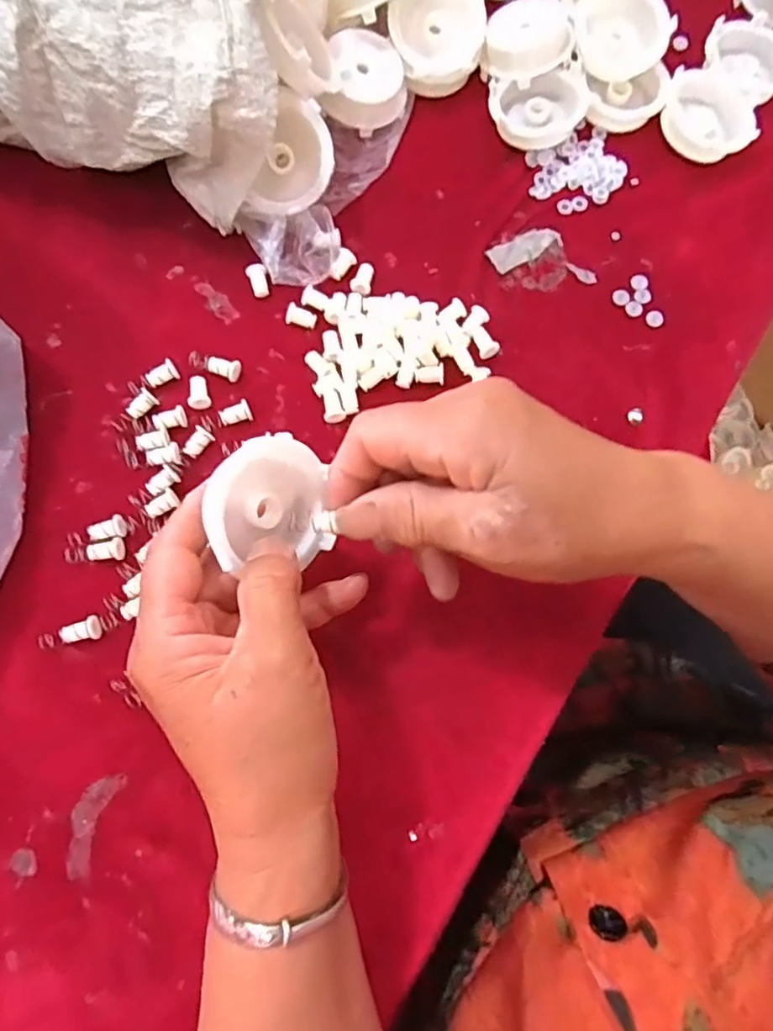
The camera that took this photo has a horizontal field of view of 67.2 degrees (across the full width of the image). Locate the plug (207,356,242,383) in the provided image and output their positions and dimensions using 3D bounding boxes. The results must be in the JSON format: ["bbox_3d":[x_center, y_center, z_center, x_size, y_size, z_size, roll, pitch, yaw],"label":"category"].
[{"bbox_3d":[-0.090,-0.082,0.322,0.018,0.008,0.011,23,76,4],"label":"plug"}]

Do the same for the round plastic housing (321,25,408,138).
[{"bbox_3d":[-0.011,-0.263,0.353,0.051,0.020,0.051,1,85,-14],"label":"round plastic housing"}]

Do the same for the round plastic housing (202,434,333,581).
[{"bbox_3d":[-0.045,-0.005,0.233,0.055,0.012,0.053,2,87,-46],"label":"round plastic housing"}]

